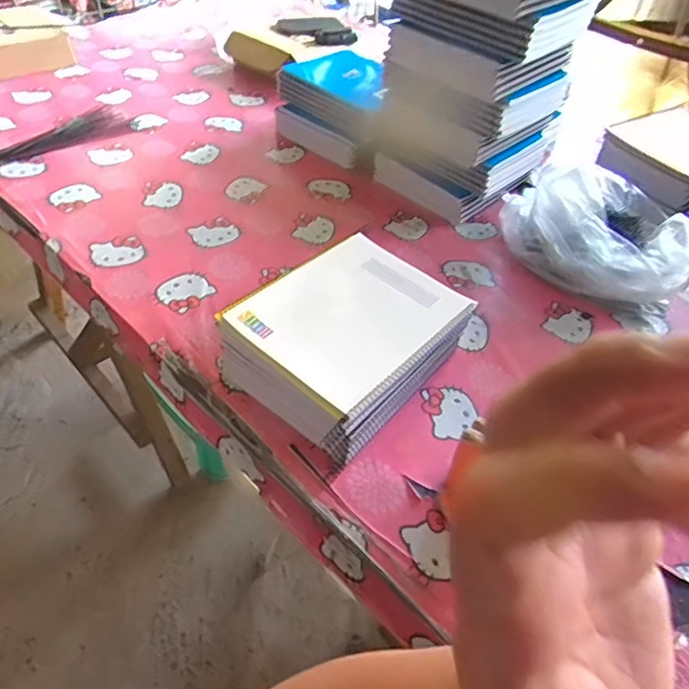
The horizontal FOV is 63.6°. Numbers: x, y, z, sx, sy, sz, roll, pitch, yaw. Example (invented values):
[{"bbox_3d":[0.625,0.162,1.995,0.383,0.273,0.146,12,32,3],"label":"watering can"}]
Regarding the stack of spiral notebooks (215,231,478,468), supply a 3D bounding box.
[{"bbox_3d":[0.005,-0.006,0.718,0.209,0.108,0.260,35,53,23],"label":"stack of spiral notebooks"}]

